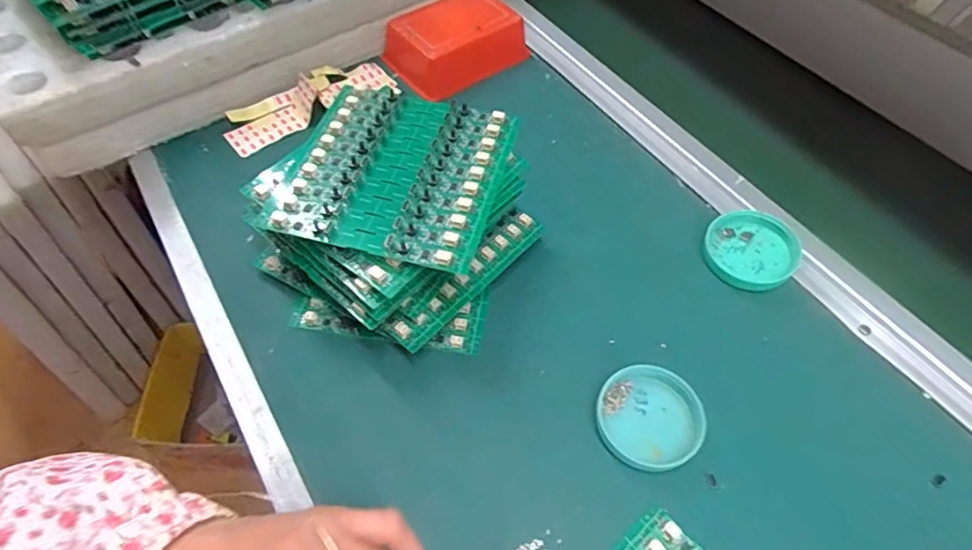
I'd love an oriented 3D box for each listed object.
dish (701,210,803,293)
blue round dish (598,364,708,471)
[{"bbox_3d":[0.201,-0.020,0.417,0.065,0.014,0.064,0,56,1],"label":"dish"},{"bbox_3d":[0.106,0.090,0.350,0.066,0.010,0.063,0,56,1],"label":"blue round dish"}]

